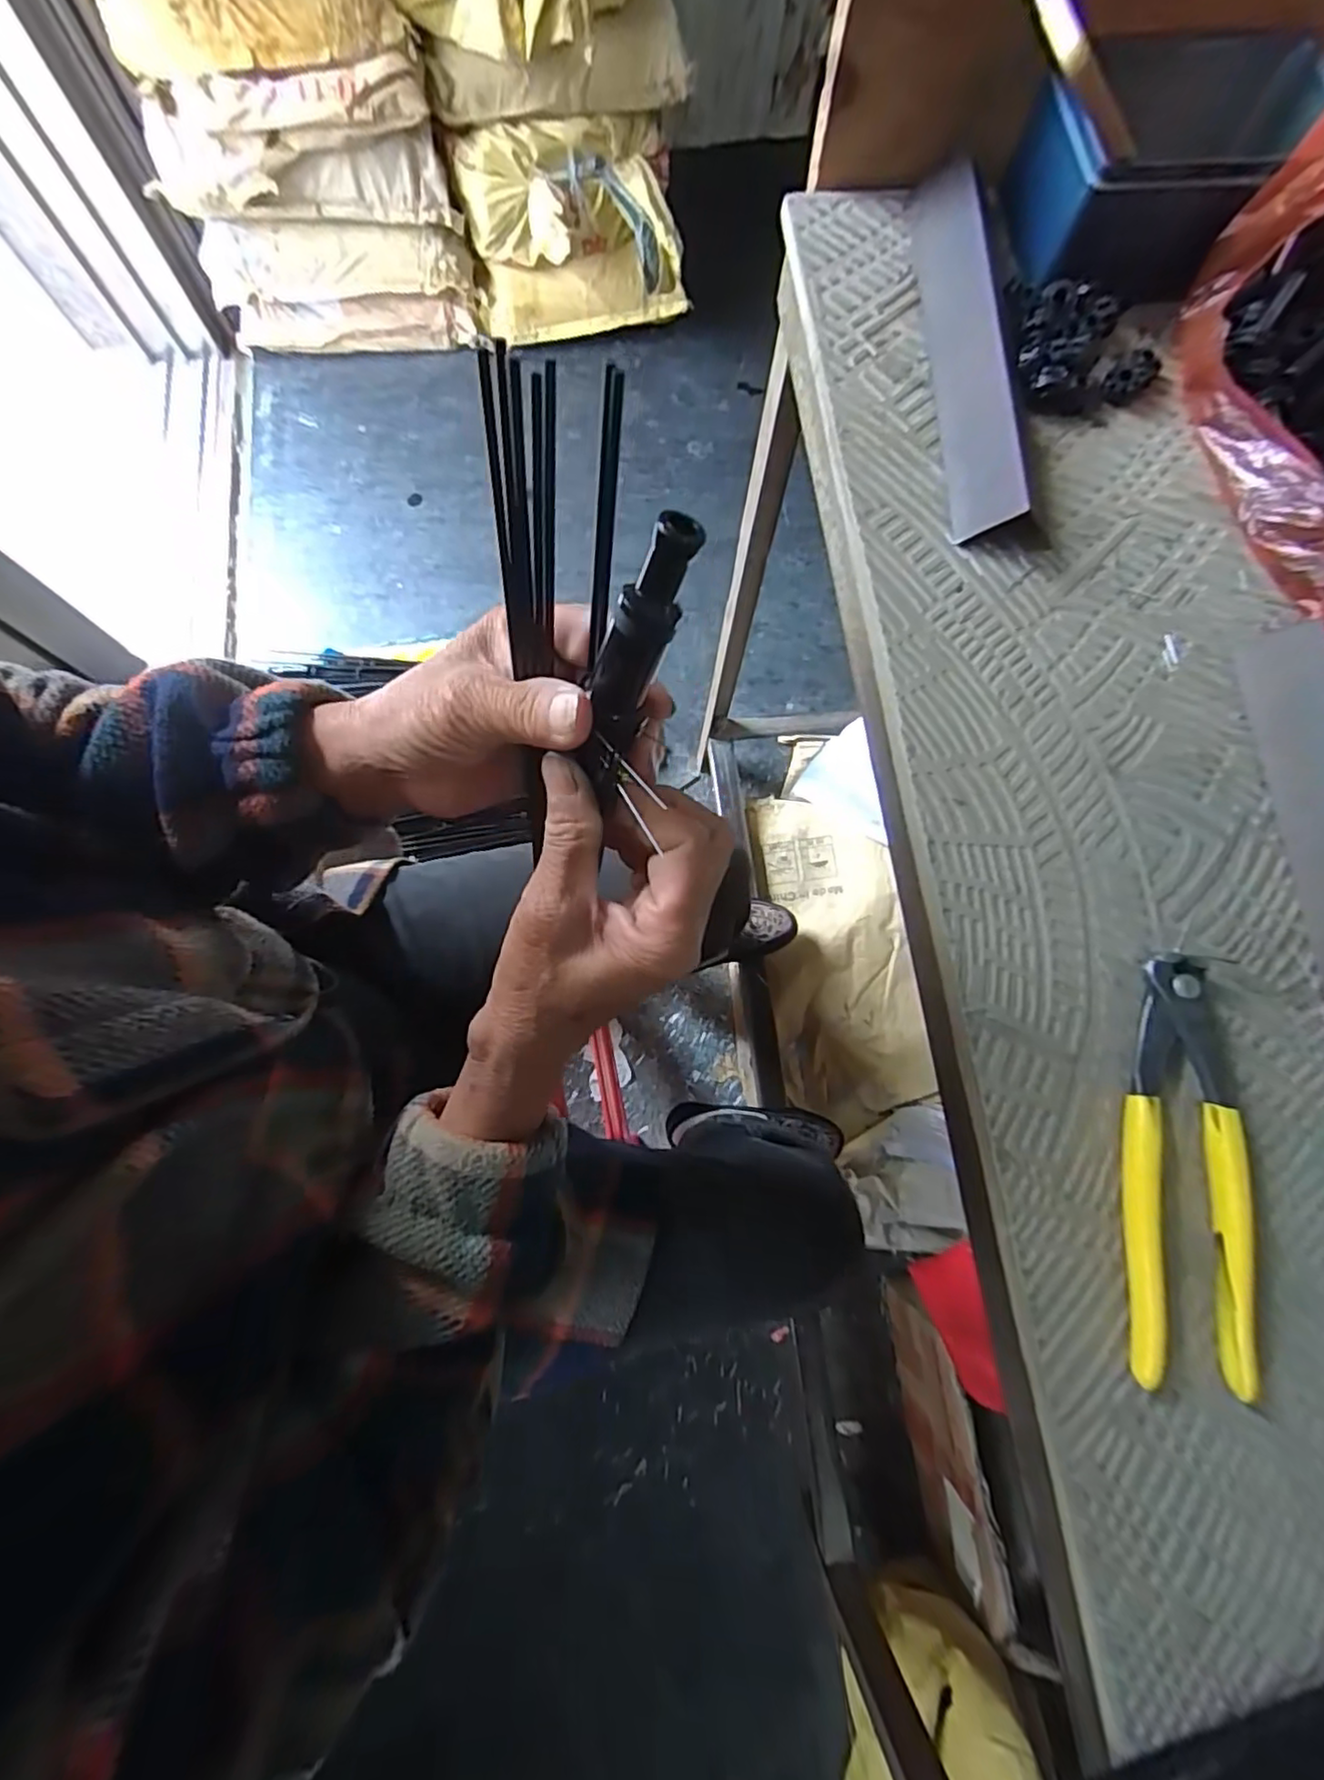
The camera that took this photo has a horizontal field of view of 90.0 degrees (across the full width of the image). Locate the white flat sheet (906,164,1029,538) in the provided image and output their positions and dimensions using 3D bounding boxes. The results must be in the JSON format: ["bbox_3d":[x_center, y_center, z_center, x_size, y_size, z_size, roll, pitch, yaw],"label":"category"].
[{"bbox_3d":[0.161,-0.291,0.354,0.036,0.010,0.235,-8,73,28],"label":"white flat sheet"}]

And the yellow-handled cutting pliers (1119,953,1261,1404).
[{"bbox_3d":[0.212,0.111,0.270,0.046,0.014,0.163,5,77,-1],"label":"yellow-handled cutting pliers"}]

